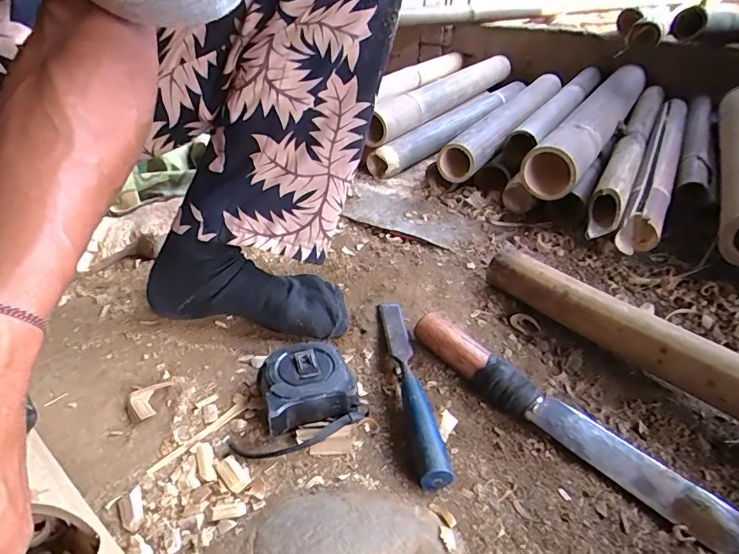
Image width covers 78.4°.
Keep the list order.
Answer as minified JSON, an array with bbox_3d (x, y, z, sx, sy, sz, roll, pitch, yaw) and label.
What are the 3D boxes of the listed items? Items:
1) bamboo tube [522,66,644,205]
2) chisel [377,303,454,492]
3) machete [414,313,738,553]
[{"bbox_3d":[0.440,-0.303,0.868,0.083,0.097,0.659,22,40,28],"label":"bamboo tube"},{"bbox_3d":[0.037,0.094,0.438,0.024,0.026,0.223,-4,35,-7],"label":"chisel"},{"bbox_3d":[0.181,0.129,0.401,0.334,0.033,0.039,27,42,33],"label":"machete"}]

